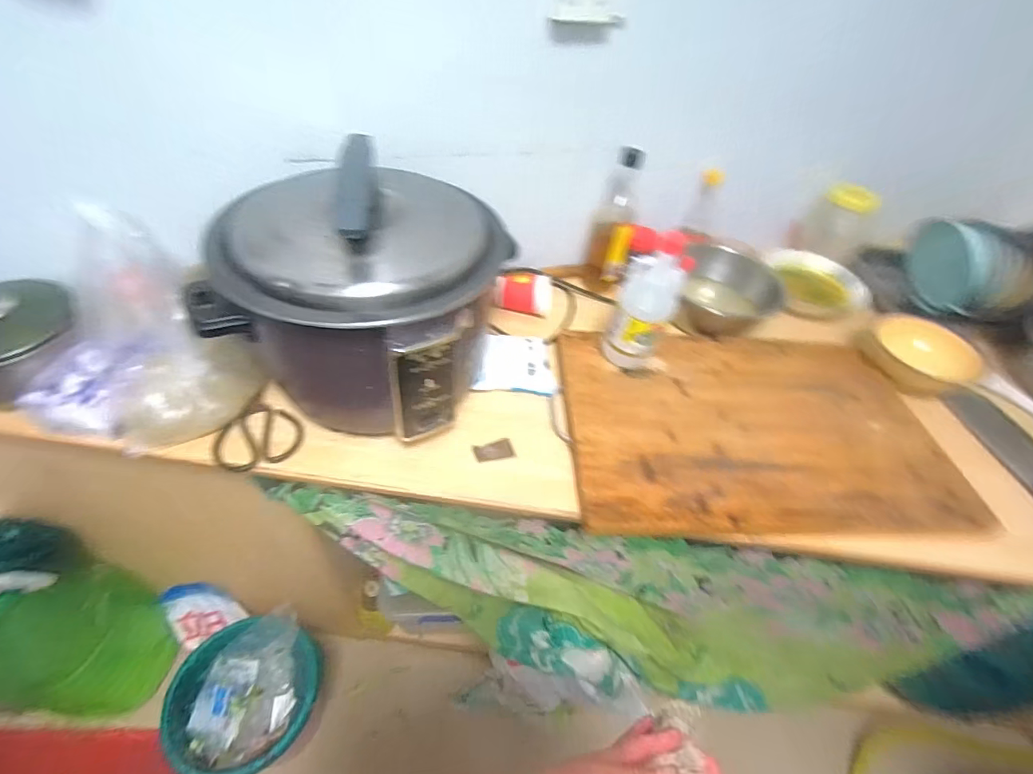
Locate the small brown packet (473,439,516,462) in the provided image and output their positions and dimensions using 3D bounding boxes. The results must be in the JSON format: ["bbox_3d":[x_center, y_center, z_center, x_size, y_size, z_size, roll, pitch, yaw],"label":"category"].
[{"bbox_3d":[-0.031,0.090,0.666,0.054,0.014,0.026,-12,50,-17],"label":"small brown packet"}]

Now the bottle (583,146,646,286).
[{"bbox_3d":[0.184,-0.310,0.879,0.077,0.247,0.075,7,47,0],"label":"bottle"}]

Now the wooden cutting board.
[{"bbox_3d":[0.362,0.044,0.726,0.564,0.028,0.375,0,47,-7],"label":"wooden cutting board"}]

